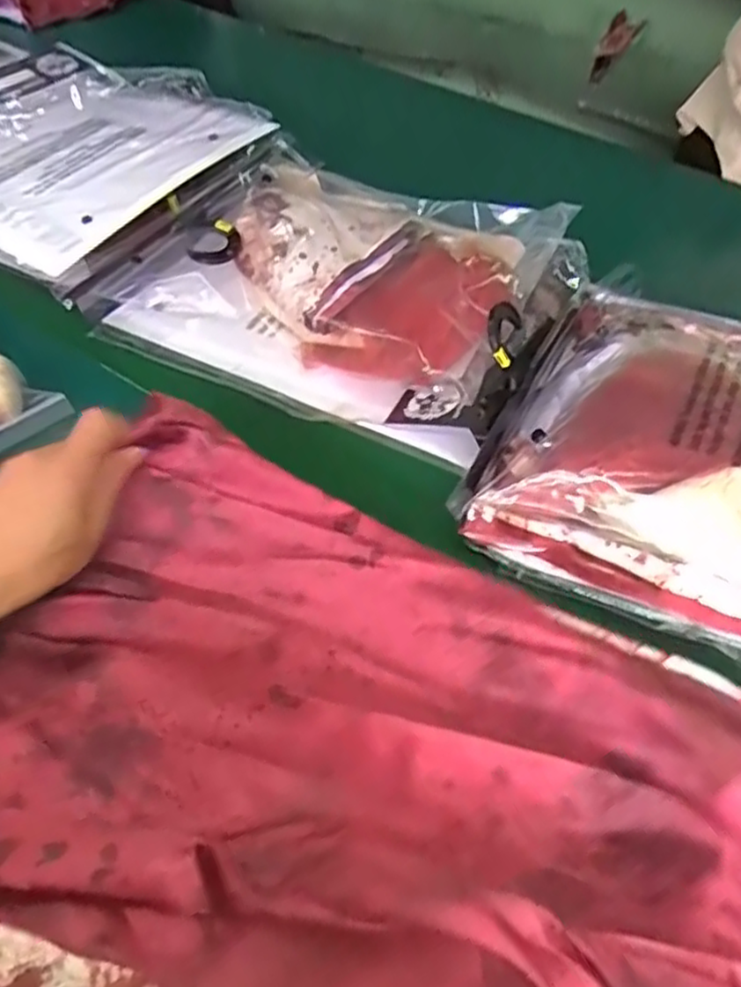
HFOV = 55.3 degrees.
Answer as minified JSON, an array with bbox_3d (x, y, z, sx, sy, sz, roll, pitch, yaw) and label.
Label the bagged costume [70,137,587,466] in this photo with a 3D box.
[{"bbox_3d":[-0.015,-0.208,0.676,0.386,0.095,0.304,25,55,15],"label":"bagged costume"}]

